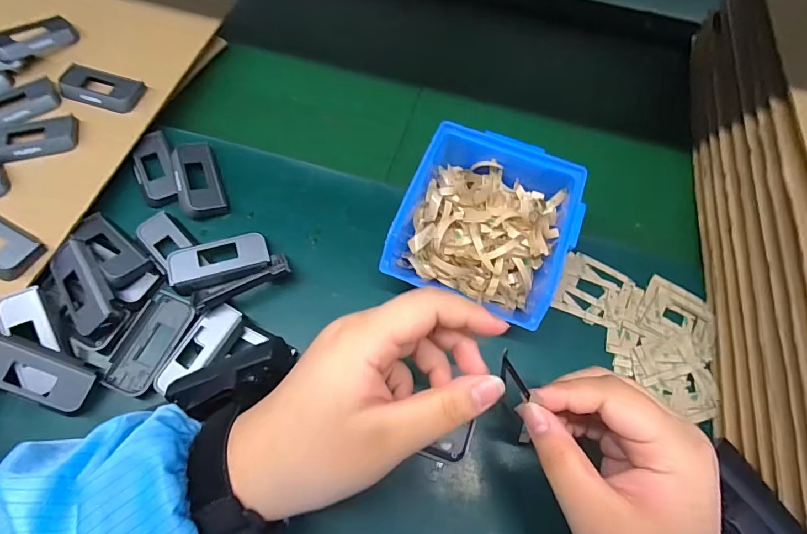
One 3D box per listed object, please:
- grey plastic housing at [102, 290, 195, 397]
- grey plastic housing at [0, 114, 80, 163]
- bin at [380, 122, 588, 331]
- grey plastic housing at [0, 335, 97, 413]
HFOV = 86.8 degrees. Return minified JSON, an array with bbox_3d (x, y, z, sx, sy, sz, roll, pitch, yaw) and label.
[{"bbox_3d":[-0.188,0.057,0.320,0.036,0.008,0.075,21,65,7],"label":"grey plastic housing"},{"bbox_3d":[-0.324,-0.112,0.371,0.071,0.008,0.039,-17,66,-11],"label":"grey plastic housing"},{"bbox_3d":[0.062,-0.031,0.338,0.122,0.064,0.131,20,65,7],"label":"bin"},{"bbox_3d":[-0.251,0.072,0.291,0.072,0.010,0.032,27,65,-9],"label":"grey plastic housing"}]

